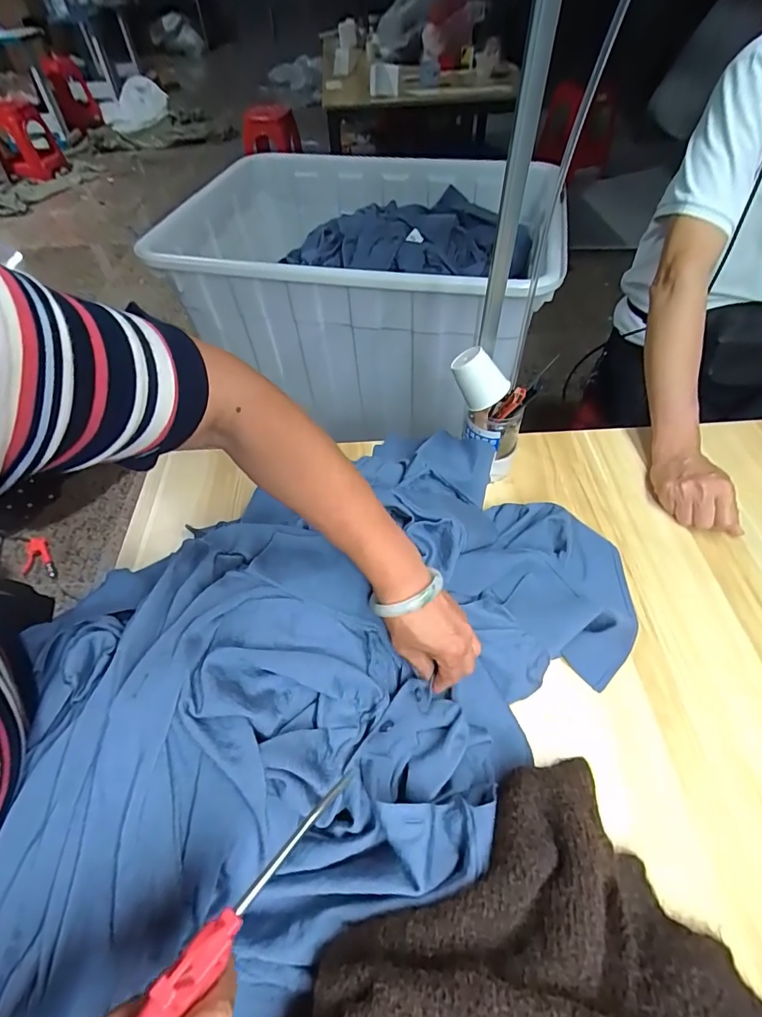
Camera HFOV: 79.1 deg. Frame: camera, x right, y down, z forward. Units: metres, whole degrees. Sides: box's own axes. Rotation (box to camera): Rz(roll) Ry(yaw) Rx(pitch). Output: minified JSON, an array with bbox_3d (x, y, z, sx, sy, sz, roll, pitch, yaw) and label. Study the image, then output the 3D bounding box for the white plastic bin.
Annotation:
[{"bbox_3d":[-0.041,-0.669,1.369,0.999,0.434,0.757,9,54,9],"label":"white plastic bin"}]

